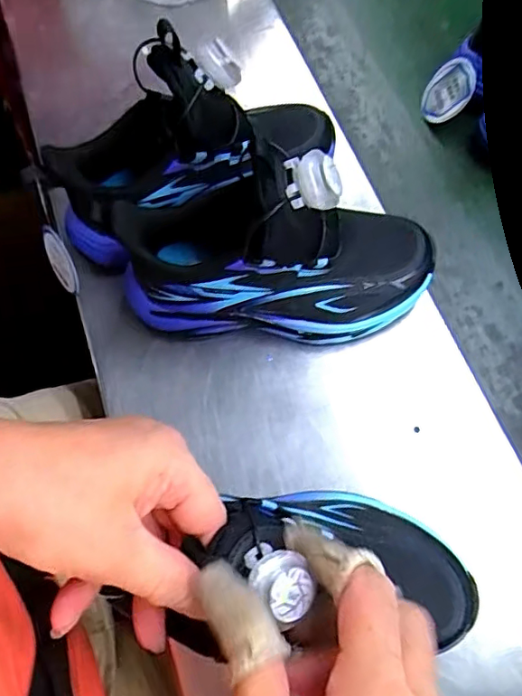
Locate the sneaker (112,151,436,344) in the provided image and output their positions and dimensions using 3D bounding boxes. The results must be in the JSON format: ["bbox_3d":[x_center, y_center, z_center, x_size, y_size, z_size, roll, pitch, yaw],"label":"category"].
[{"bbox_3d":[0.010,-0.059,0.336,0.197,0.137,0.080,1,70,6],"label":"sneaker"}]

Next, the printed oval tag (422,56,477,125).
[{"bbox_3d":[0.157,-0.216,0.451,0.005,0.047,0.049,10,76,-38],"label":"printed oval tag"}]

